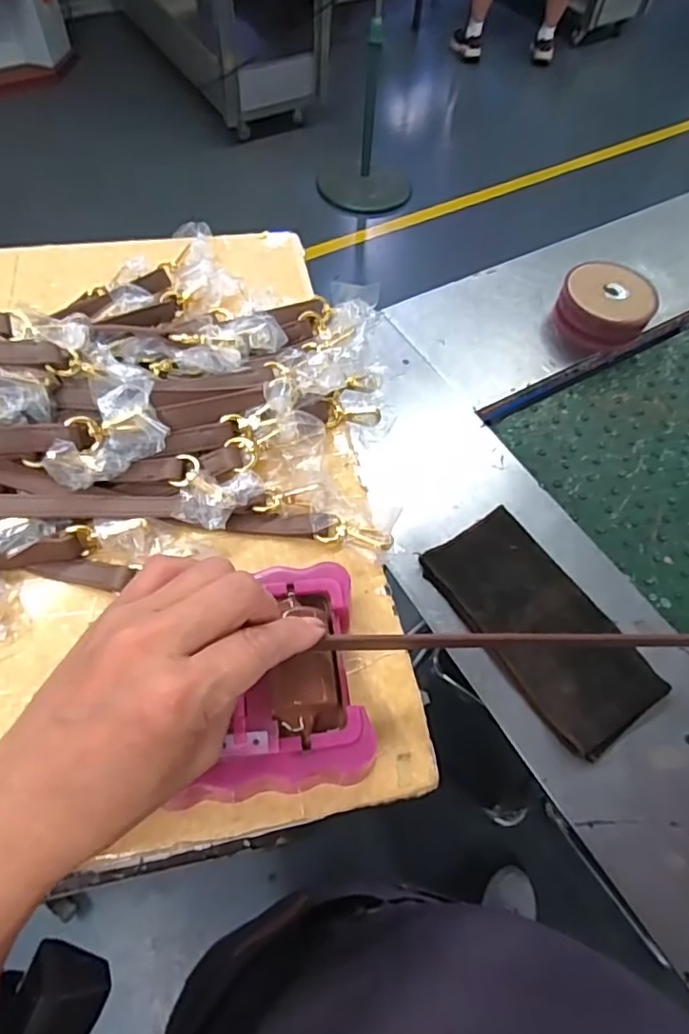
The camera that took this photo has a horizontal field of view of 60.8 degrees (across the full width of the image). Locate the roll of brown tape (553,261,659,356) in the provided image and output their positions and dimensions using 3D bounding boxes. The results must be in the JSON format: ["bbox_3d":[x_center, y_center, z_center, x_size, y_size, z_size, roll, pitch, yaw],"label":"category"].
[{"bbox_3d":[0.352,-0.284,0.797,0.118,0.055,0.127,1,60,-2],"label":"roll of brown tape"}]

